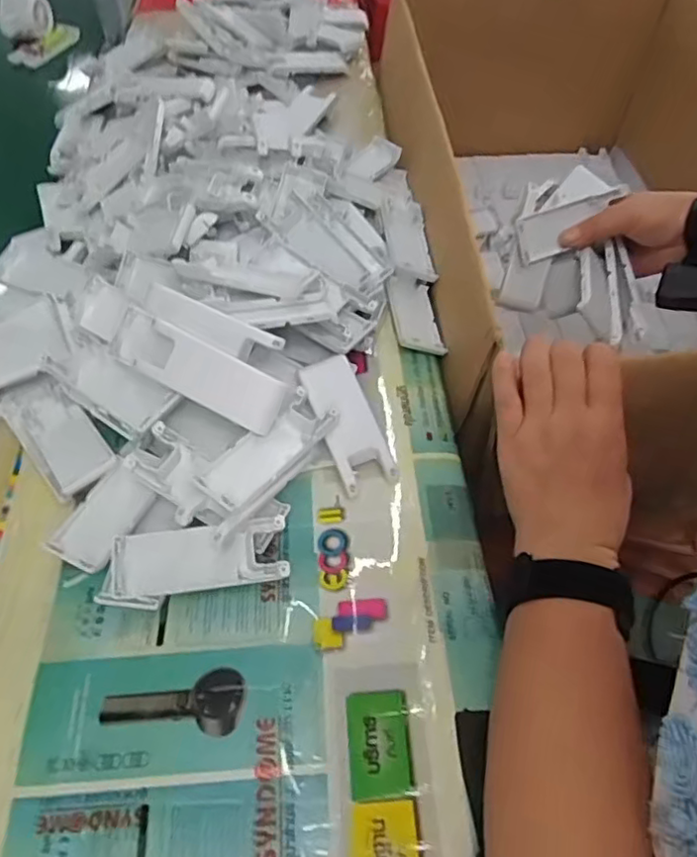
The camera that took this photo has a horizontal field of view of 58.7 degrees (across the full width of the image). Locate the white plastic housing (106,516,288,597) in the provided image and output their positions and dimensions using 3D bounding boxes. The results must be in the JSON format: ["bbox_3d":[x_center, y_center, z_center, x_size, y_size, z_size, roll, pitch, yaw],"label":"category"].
[{"bbox_3d":[-0.092,0.081,0.388,0.103,0.022,0.038,-8,55,-5],"label":"white plastic housing"}]

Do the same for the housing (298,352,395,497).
[{"bbox_3d":[-0.002,-0.006,0.435,0.037,0.011,0.097,-18,73,-11],"label":"housing"}]

